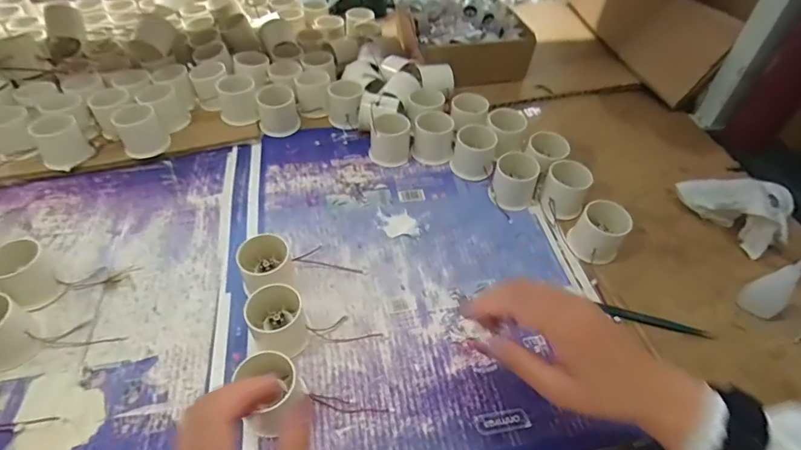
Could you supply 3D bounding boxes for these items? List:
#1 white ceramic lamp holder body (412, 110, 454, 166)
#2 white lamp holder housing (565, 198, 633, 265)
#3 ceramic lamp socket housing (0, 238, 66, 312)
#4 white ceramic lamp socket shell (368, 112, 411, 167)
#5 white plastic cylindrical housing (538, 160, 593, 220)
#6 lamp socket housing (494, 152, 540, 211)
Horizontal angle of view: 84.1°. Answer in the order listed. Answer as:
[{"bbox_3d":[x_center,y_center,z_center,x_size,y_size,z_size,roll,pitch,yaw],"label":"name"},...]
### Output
[{"bbox_3d":[0.045,-0.119,0.601,0.053,0.048,0.058,7,50,4],"label":"white ceramic lamp holder body"},{"bbox_3d":[0.225,0.008,0.505,0.053,0.049,0.055,1,50,-1],"label":"white lamp holder housing"},{"bbox_3d":[-0.375,0.049,0.447,0.048,0.058,0.050,26,54,19],"label":"ceramic lamp socket housing"},{"bbox_3d":[-0.014,-0.113,0.585,0.056,0.060,0.047,0,50,-1],"label":"white ceramic lamp socket shell"},{"bbox_3d":[0.199,-0.040,0.541,0.051,0.048,0.058,21,53,15],"label":"white plastic cylindrical housing"},{"bbox_3d":[0.141,-0.055,0.546,0.054,0.049,0.053,15,52,11],"label":"lamp socket housing"}]

